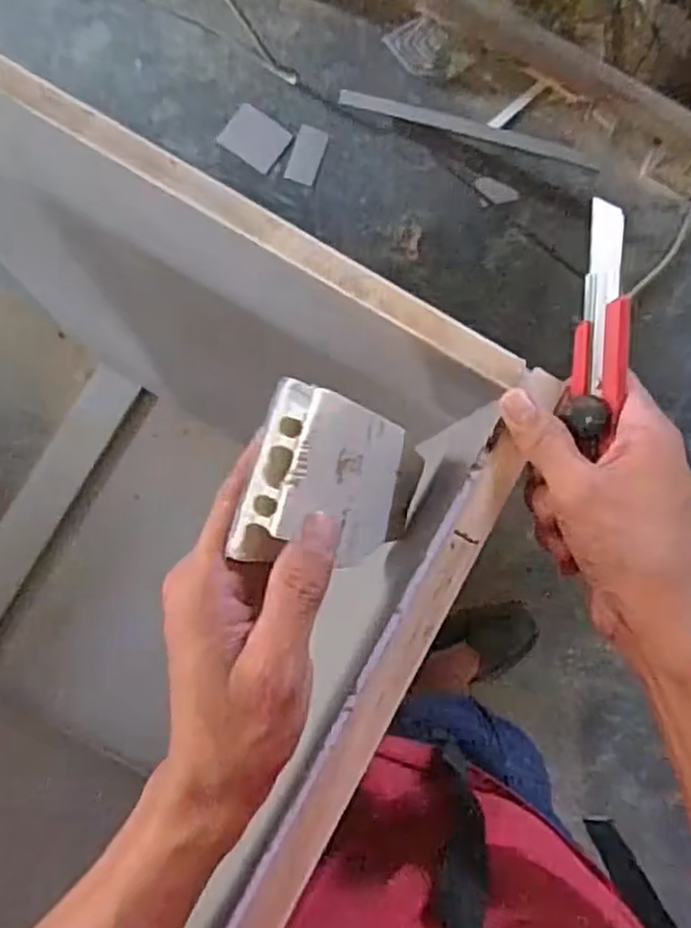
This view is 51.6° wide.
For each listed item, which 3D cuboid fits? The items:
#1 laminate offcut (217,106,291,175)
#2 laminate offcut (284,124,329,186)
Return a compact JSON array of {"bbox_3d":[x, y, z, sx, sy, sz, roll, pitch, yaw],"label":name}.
[{"bbox_3d":[-0.173,-0.624,1.372,0.116,0.006,0.093,34,97,-5],"label":"laminate offcut"},{"bbox_3d":[-0.075,-0.597,1.383,0.058,0.004,0.103,20,102,-2],"label":"laminate offcut"}]

